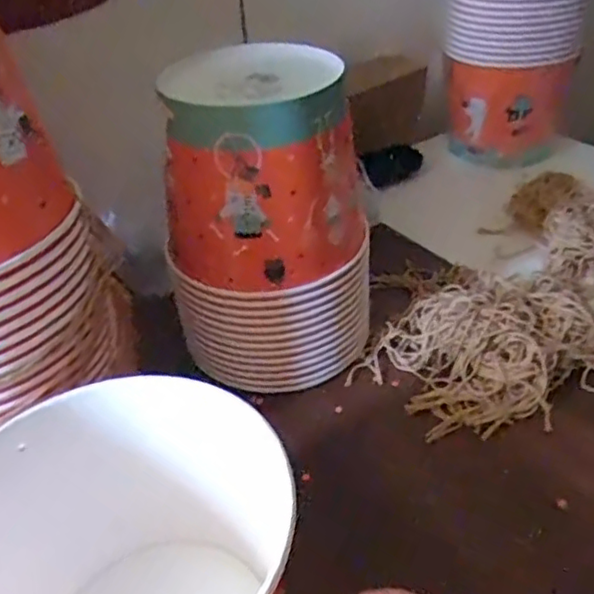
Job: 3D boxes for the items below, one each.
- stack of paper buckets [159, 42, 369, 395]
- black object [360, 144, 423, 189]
[{"bbox_3d":[-0.016,-0.049,0.494,0.138,0.257,0.135,10,39,18],"label":"stack of paper buckets"},{"bbox_3d":[0.123,-0.167,0.799,0.077,0.043,0.027,-14,38,-12],"label":"black object"}]

